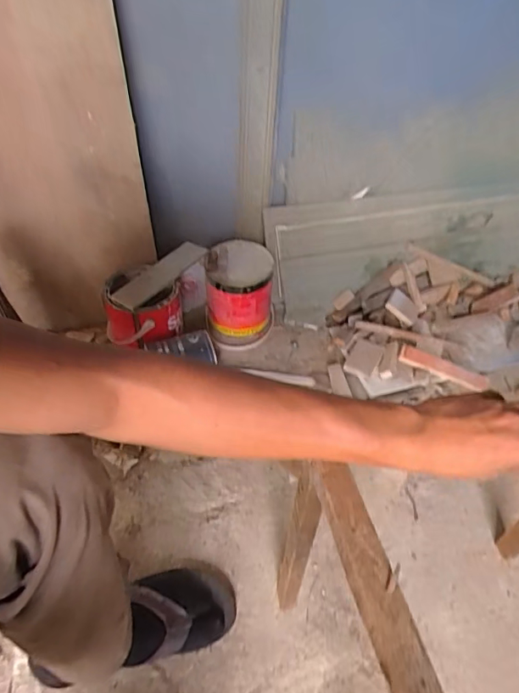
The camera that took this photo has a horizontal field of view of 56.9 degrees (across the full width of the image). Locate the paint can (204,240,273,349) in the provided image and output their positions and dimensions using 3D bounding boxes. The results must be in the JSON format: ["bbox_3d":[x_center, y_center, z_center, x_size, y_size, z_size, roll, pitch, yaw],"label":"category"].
[{"bbox_3d":[-0.047,-0.121,1.090,0.153,0.177,0.151,0,45,-4],"label":"paint can"}]

